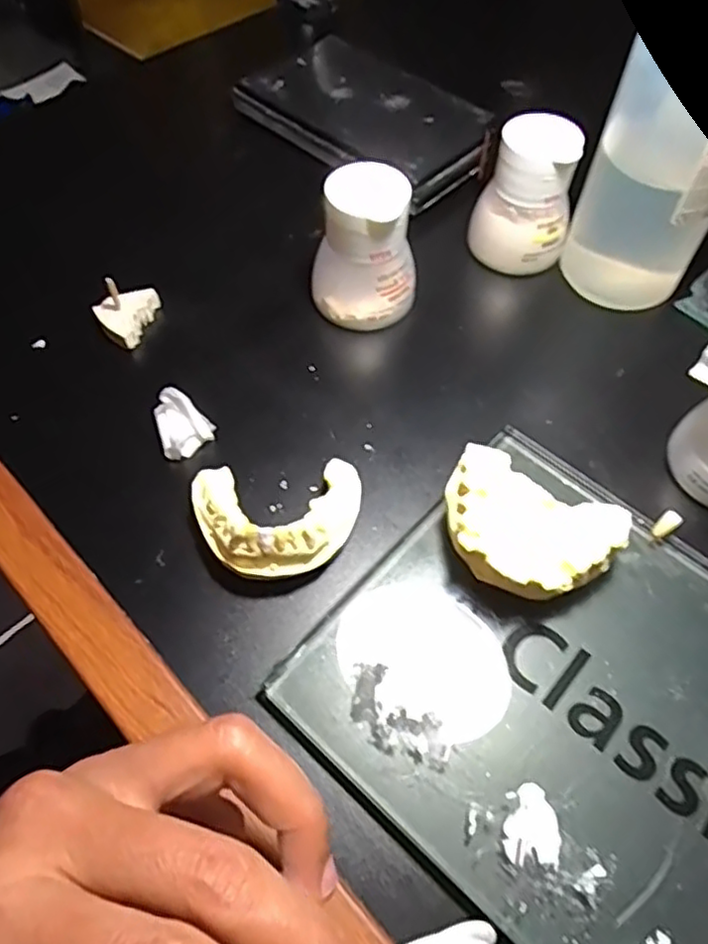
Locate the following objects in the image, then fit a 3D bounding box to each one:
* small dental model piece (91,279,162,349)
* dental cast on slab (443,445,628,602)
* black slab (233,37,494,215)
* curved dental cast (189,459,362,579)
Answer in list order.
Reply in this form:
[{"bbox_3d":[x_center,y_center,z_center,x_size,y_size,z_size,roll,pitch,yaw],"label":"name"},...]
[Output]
[{"bbox_3d":[-0.106,-0.075,0.320,0.029,0.031,0.025,-19,60,-12],"label":"small dental model piece"},{"bbox_3d":[0.062,0.027,0.250,0.063,0.030,0.048,24,60,14],"label":"dental cast on slab"},{"bbox_3d":[0.009,-0.211,0.402,0.144,0.022,0.087,38,65,21],"label":"black slab"},{"bbox_3d":[-0.031,0.015,0.258,0.065,0.031,0.049,-1,58,-1],"label":"curved dental cast"}]

